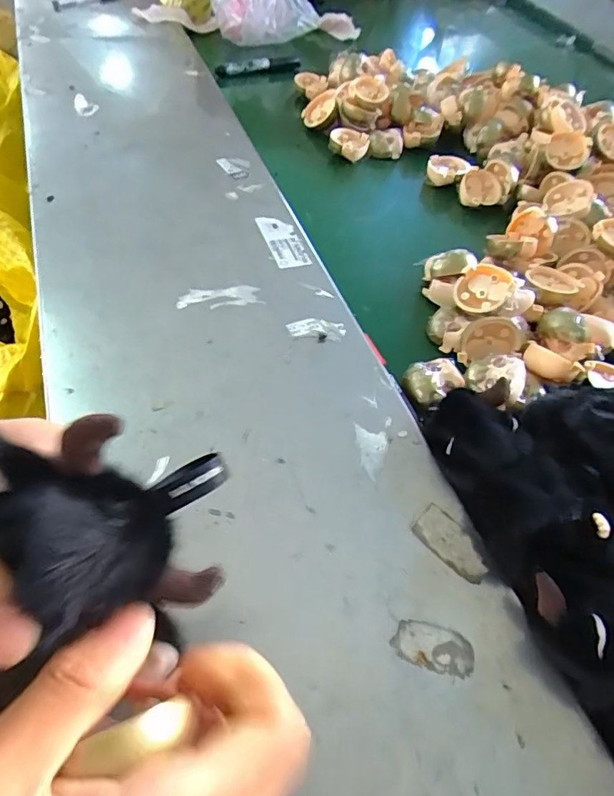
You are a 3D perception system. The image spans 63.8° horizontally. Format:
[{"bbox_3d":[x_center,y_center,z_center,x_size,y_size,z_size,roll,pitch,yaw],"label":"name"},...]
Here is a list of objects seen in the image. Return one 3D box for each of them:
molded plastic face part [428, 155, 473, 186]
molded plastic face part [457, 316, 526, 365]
[{"bbox_3d":[0.174,-0.279,0.607,0.050,0.019,0.043,11,52,3],"label":"molded plastic face part"},{"bbox_3d":[0.154,-0.049,0.414,0.050,0.034,0.023,-3,53,-7],"label":"molded plastic face part"}]

